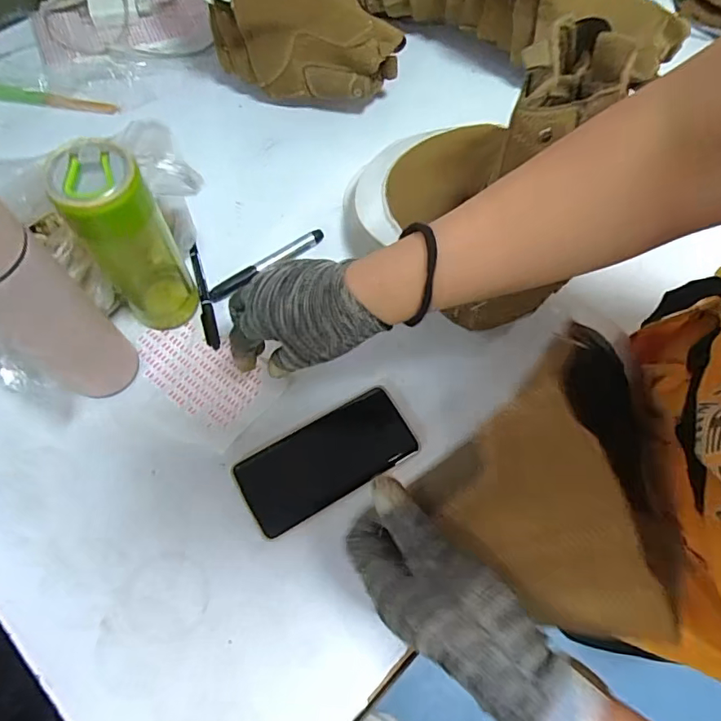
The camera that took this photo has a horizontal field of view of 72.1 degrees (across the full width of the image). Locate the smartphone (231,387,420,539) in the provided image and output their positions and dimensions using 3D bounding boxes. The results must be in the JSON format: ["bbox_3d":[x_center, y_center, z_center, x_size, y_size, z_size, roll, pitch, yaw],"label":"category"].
[{"bbox_3d":[-0.030,0.088,0.450,0.159,0.008,0.075,-28,72,-14],"label":"smartphone"}]

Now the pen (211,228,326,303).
[{"bbox_3d":[-0.098,-0.103,0.523,0.138,0.011,0.014,-34,74,-16],"label":"pen"}]

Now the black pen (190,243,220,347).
[{"bbox_3d":[-0.161,-0.067,0.506,0.014,0.010,0.117,-14,69,-9],"label":"black pen"}]

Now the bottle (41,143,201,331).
[{"bbox_3d":[-0.189,-0.093,0.421,0.070,0.187,0.060,-36,74,-16],"label":"bottle"}]

